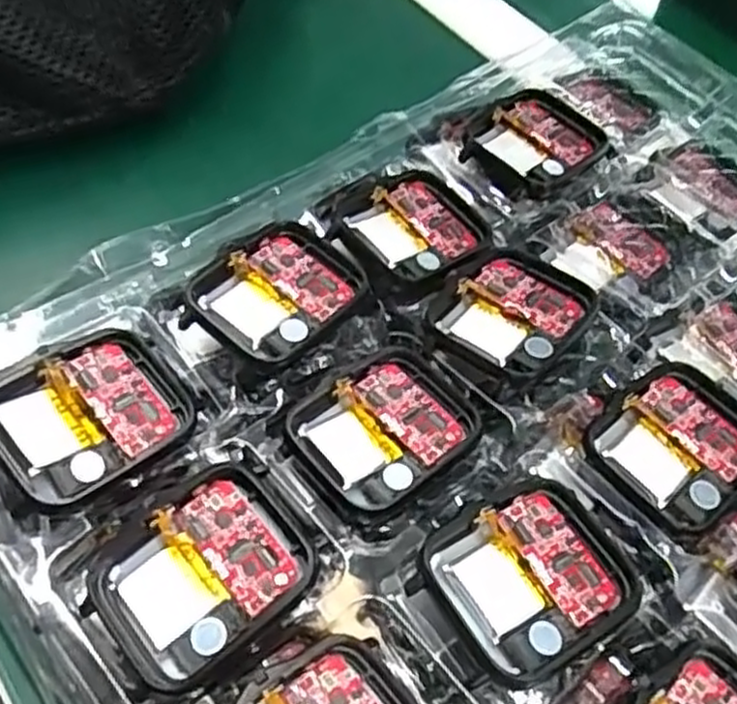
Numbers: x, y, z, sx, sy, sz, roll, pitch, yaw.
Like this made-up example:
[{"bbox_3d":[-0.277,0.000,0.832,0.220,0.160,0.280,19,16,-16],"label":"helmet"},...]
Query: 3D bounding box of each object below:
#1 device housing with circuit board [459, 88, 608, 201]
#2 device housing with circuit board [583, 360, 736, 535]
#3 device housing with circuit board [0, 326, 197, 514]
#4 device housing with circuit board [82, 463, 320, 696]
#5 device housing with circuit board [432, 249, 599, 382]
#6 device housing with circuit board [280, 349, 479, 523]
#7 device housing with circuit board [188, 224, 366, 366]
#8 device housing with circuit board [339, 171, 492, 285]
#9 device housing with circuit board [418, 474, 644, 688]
[{"bbox_3d":[0.056,-0.069,0.258,0.046,0.008,0.036,-34,65,-26],"label":"device housing with circuit board"},{"bbox_3d":[0.082,0.023,0.200,0.044,0.005,0.037,-31,64,-25],"label":"device housing with circuit board"},{"bbox_3d":[-0.066,0.013,0.182,0.045,0.009,0.039,-35,66,-27],"label":"device housing with circuit board"},{"bbox_3d":[-0.036,0.048,0.168,0.043,0.010,0.038,-32,64,-24],"label":"device housing with circuit board"},{"bbox_3d":[0.042,-0.011,0.215,0.036,0.010,0.043,38,59,19],"label":"device housing with circuit board"},{"bbox_3d":[0.005,0.019,0.195,0.045,0.005,0.036,-32,65,-26],"label":"device housing with circuit board"},{"bbox_3d":[-0.024,-0.016,0.211,0.036,0.006,0.041,40,60,19],"label":"device housing with circuit board"},{"bbox_3d":[0.016,-0.038,0.235,0.043,0.007,0.038,-29,63,-24],"label":"device housing with circuit board"},{"bbox_3d":[0.037,0.050,0.172,0.042,0.008,0.037,-23,60,-20],"label":"device housing with circuit board"}]

